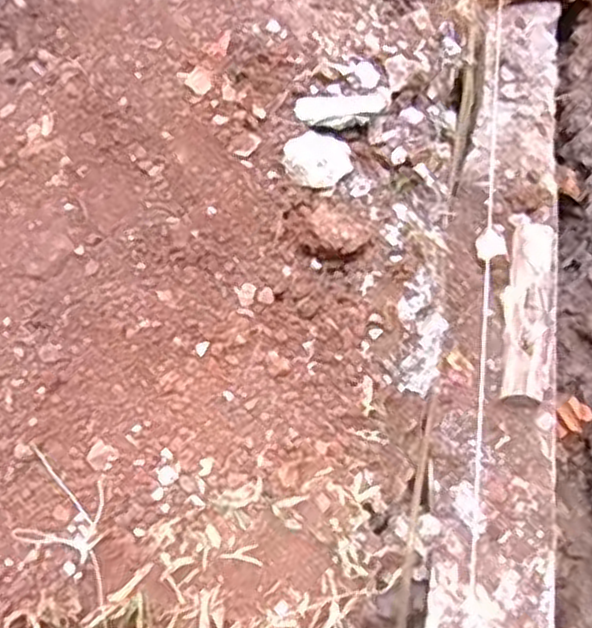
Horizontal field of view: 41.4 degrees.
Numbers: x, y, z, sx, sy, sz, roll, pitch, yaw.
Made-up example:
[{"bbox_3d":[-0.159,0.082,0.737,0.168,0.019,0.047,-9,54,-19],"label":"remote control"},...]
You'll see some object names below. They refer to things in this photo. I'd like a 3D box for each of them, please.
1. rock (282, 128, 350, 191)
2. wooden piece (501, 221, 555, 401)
[{"bbox_3d":[0.025,-0.182,0.918,0.076,0.019,0.072,0,61,-1],"label":"rock"},{"bbox_3d":[0.332,-0.015,1.122,0.062,0.033,0.287,11,62,5],"label":"wooden piece"}]

